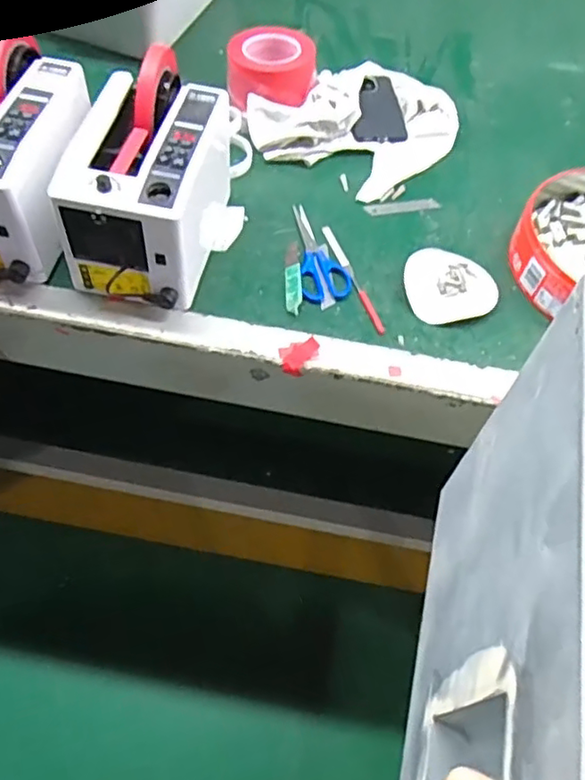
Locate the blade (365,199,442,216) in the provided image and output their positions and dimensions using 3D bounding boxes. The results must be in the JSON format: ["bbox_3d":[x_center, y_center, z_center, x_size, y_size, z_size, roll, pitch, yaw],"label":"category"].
[{"bbox_3d":[0.148,-0.247,0.831,0.101,0.009,0.021,-7,58,-9],"label":"blade"}]

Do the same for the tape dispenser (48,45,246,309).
[{"bbox_3d":[-0.153,-0.232,0.695,0.140,0.165,0.241,13,57,4],"label":"tape dispenser"}]

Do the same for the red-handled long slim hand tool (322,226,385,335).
[{"bbox_3d":[0.073,-0.137,0.751,0.012,0.006,0.176,-16,60,-14],"label":"red-handled long slim hand tool"}]

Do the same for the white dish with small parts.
[{"bbox_3d":[0.190,-0.128,0.750,0.112,0.021,0.099,-12,59,-12],"label":"white dish with small parts"}]

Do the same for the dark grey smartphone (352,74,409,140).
[{"bbox_3d":[0.131,-0.417,0.919,0.074,0.014,0.155,6,57,-1],"label":"dark grey smartphone"}]

